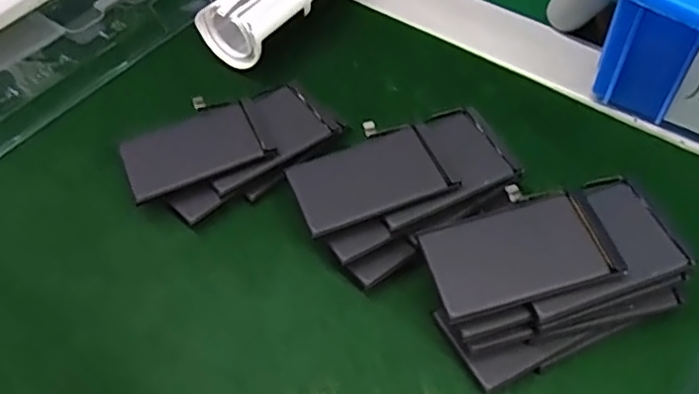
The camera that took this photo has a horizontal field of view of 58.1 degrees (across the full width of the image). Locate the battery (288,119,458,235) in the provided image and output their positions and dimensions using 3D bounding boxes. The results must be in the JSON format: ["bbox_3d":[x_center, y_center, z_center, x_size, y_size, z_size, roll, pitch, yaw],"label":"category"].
[{"bbox_3d":[0.005,-0.008,0.237,0.054,0.004,0.039,-20,56,-10],"label":"battery"}]

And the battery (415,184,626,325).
[{"bbox_3d":[0.053,0.017,0.204,0.057,0.004,0.036,-16,56,-5],"label":"battery"}]

